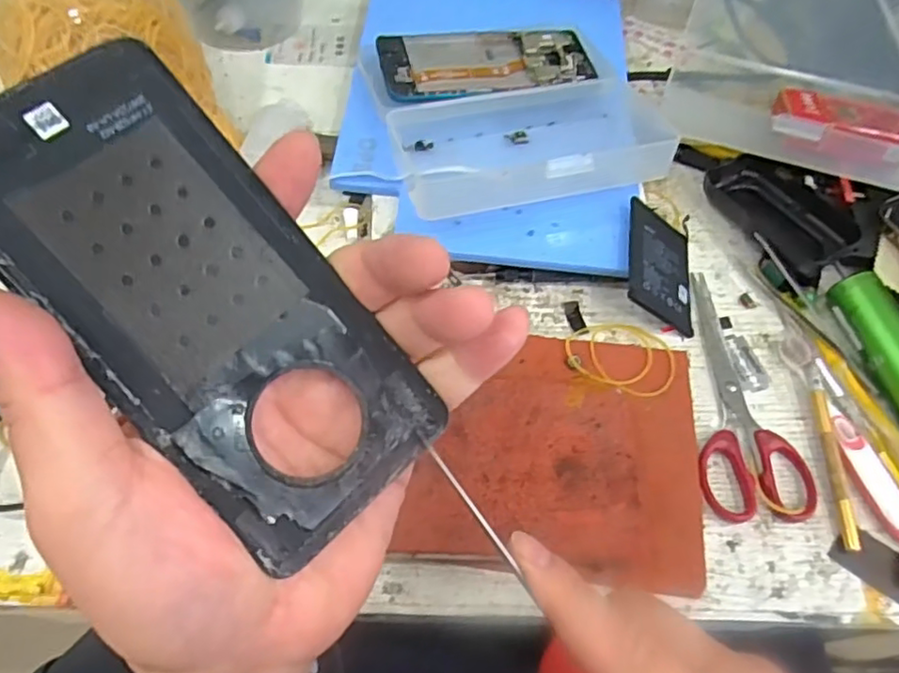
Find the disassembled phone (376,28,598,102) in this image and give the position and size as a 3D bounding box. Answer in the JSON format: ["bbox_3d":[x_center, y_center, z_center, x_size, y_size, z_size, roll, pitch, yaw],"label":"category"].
[{"bbox_3d":[0.028,-0.213,0.482,0.159,0.015,0.073,-12,62,-11],"label":"disassembled phone"}]

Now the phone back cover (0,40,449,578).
[{"bbox_3d":[-0.072,-0.011,0.188,0.071,0.006,0.155,-42,97,-19],"label":"phone back cover"}]

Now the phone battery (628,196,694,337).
[{"bbox_3d":[0.144,-0.049,0.429,0.063,0.006,0.083,28,56,-27],"label":"phone battery"}]

